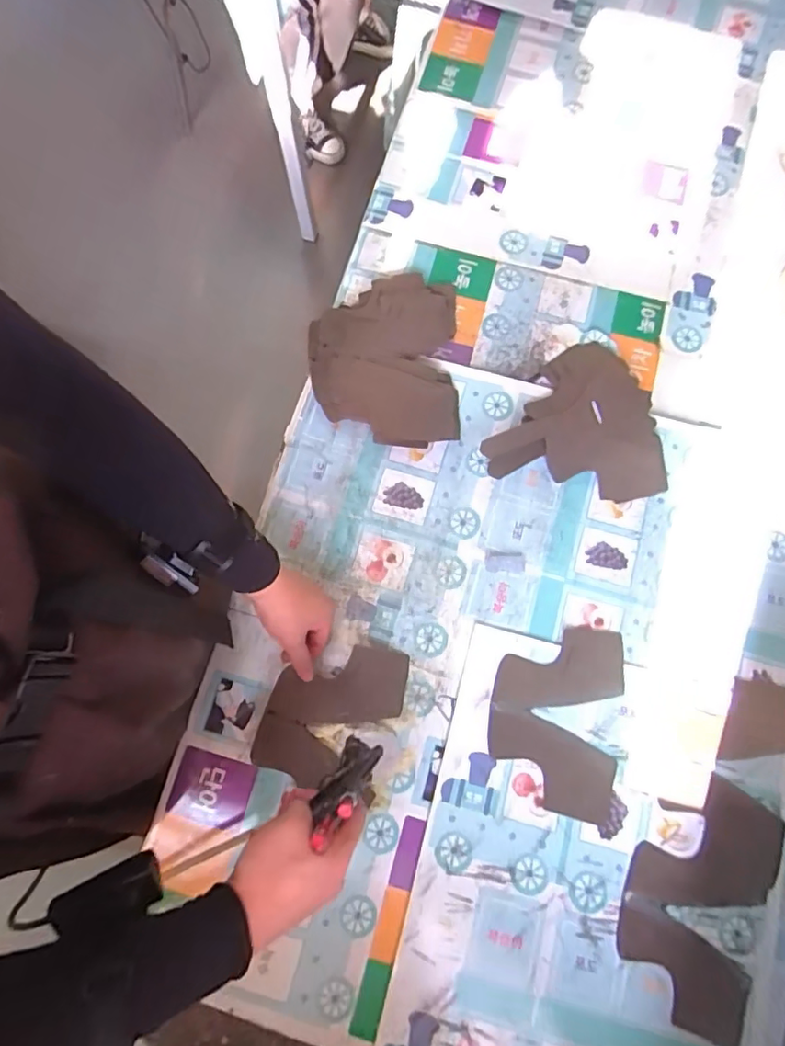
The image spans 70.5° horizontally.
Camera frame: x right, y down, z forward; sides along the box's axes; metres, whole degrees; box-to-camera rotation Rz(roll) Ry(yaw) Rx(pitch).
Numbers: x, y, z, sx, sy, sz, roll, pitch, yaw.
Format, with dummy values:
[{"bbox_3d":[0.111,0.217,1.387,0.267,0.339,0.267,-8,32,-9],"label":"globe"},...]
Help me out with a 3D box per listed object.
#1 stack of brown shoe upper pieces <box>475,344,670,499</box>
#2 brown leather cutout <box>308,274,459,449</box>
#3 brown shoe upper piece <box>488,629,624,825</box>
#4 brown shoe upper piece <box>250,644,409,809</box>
[{"bbox_3d":[0.209,-0.122,0.676,0.209,0.049,0.211,-13,77,-3],"label":"stack of brown shoe upper pieces"},{"bbox_3d":[-0.011,-0.206,0.705,0.181,0.033,0.227,0,77,0],"label":"brown leather cutout"},{"bbox_3d":[0.182,0.213,0.618,0.139,0.008,0.196,11,77,3],"label":"brown shoe upper piece"},{"bbox_3d":[-0.065,0.211,0.623,0.138,0.025,0.161,21,76,7],"label":"brown shoe upper piece"}]

